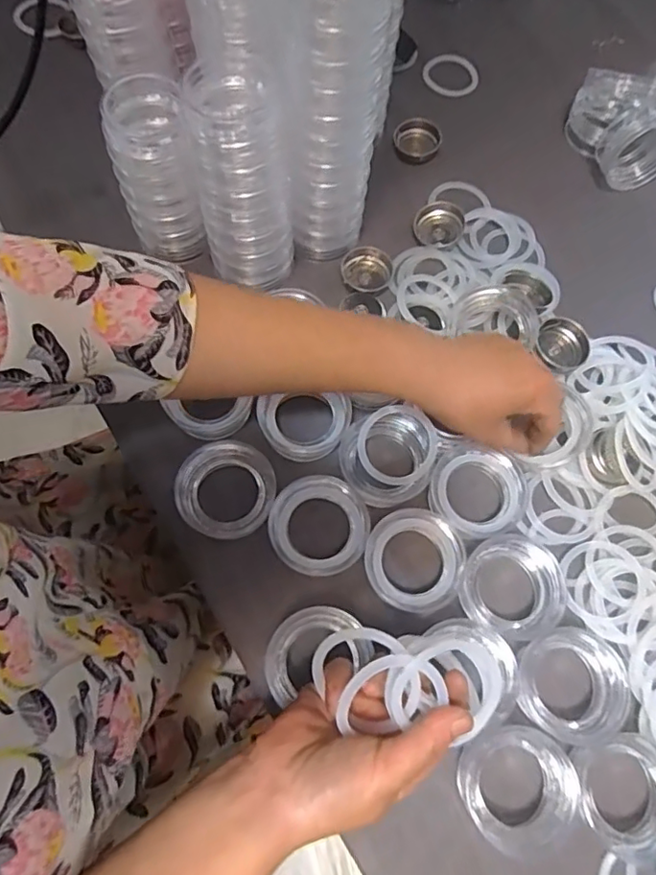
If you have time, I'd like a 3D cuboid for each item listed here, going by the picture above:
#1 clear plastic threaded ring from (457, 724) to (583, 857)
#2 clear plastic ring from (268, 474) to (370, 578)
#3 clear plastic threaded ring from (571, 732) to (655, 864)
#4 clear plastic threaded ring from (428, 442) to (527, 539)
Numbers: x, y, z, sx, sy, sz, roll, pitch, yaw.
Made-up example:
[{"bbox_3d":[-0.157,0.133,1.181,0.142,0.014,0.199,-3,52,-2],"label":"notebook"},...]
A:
[{"bbox_3d":[0.121,0.222,0.360,0.069,0.016,0.068,1,69,-3],"label":"clear plastic threaded ring"},{"bbox_3d":[-0.006,0.061,0.401,0.068,0.023,0.068,1,69,-3],"label":"clear plastic ring"},{"bbox_3d":[0.191,0.223,0.356,0.066,0.020,0.072,0,80,-1],"label":"clear plastic threaded ring"},{"bbox_3d":[0.108,0.038,0.413,0.069,0.022,0.067,23,70,6],"label":"clear plastic threaded ring"}]

